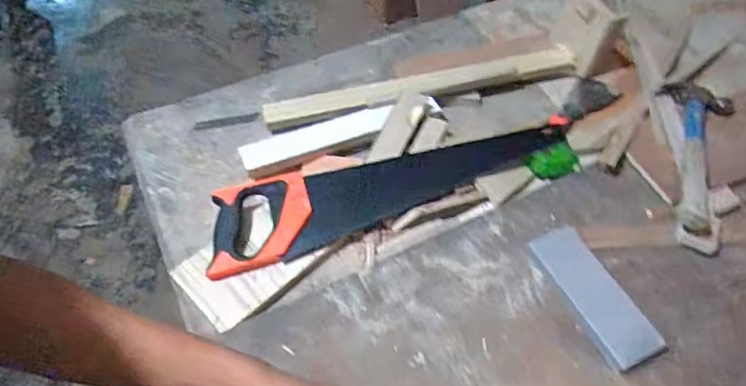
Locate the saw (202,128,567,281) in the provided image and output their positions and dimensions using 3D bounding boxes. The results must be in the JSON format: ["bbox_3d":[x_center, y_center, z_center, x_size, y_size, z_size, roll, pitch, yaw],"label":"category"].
[{"bbox_3d":[0.029,-0.004,0.712,0.511,0.045,0.116,-13,56,-12],"label":"saw"}]

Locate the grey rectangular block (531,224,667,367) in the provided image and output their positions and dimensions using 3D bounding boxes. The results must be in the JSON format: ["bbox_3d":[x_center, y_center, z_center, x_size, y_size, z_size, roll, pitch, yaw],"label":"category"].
[{"bbox_3d":[0.256,0.115,0.597,0.063,0.015,0.168,-23,57,-15],"label":"grey rectangular block"}]

